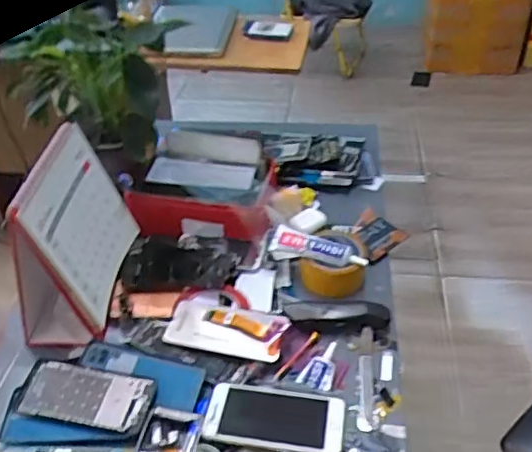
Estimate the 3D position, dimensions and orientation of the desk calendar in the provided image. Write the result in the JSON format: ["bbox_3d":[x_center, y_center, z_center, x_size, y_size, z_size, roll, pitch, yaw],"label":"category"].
[{"bbox_3d":[-0.268,0.002,0.802,0.111,0.210,0.215,1,39,4],"label":"desk calendar"}]

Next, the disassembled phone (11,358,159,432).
[{"bbox_3d":[-0.215,0.202,0.704,0.154,0.012,0.075,6,44,10],"label":"disassembled phone"}]

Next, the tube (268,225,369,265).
[{"bbox_3d":[0.074,0.033,0.857,0.145,0.027,0.031,14,42,20],"label":"tube"}]

